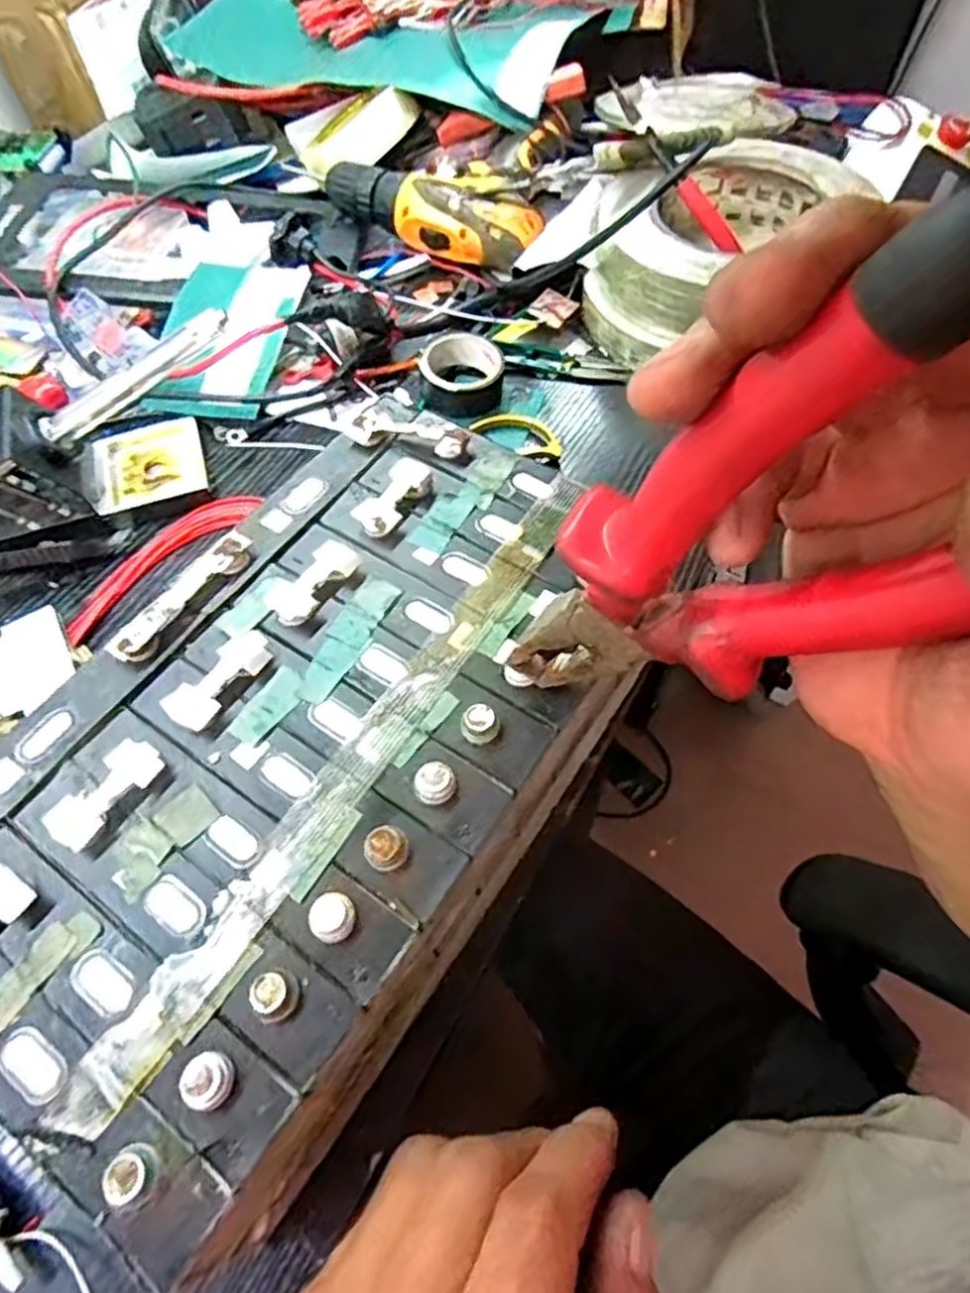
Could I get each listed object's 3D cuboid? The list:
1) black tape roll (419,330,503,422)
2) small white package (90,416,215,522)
[{"bbox_3d":[-0.016,-0.195,0.500,0.055,0.030,0.063,11,60,9],"label":"black tape roll"},{"bbox_3d":[-0.223,-0.118,0.475,0.070,0.013,0.081,-18,60,-8],"label":"small white package"}]

